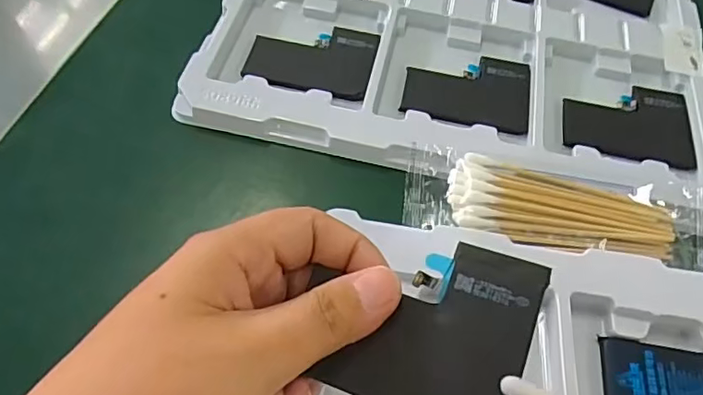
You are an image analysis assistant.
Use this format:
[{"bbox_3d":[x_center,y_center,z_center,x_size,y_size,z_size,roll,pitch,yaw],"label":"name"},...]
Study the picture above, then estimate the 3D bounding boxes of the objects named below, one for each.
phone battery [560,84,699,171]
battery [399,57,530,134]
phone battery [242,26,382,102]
[{"bbox_3d":[0.170,-0.047,0.340,0.076,0.004,0.064,11,54,4],"label":"phone battery"},{"bbox_3d":[0.072,-0.068,0.344,0.077,0.004,0.063,8,54,2],"label":"battery"},{"bbox_3d":[-0.024,-0.089,0.347,0.077,0.006,0.064,9,54,3],"label":"phone battery"}]

